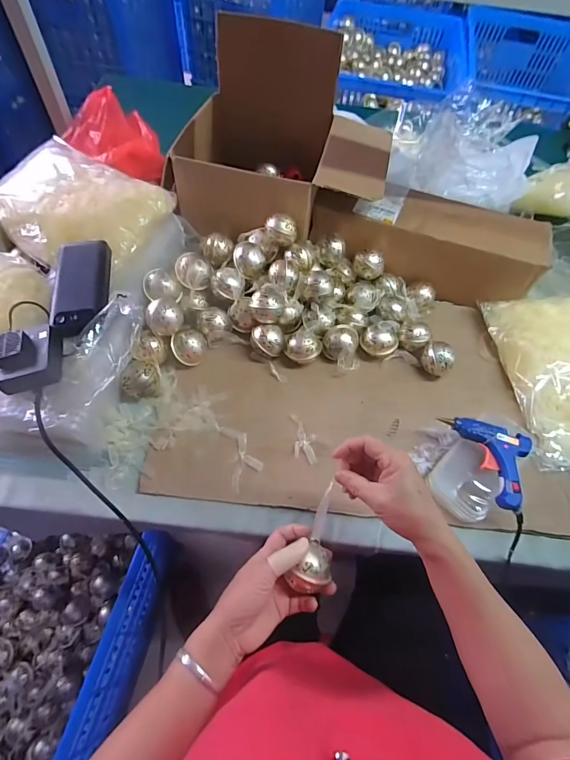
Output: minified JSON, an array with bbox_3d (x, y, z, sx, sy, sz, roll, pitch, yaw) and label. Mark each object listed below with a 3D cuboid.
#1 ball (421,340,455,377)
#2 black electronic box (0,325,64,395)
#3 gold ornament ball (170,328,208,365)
[{"bbox_3d":[0.245,-0.033,0.620,0.050,0.045,0.045,34,63,14],"label":"ball"},{"bbox_3d":[-0.327,-0.027,0.489,0.074,0.047,0.084,-10,61,-10],"label":"black electronic box"},{"bbox_3d":[-0.149,-0.051,0.601,0.054,0.046,0.051,-14,62,-12],"label":"gold ornament ball"}]

